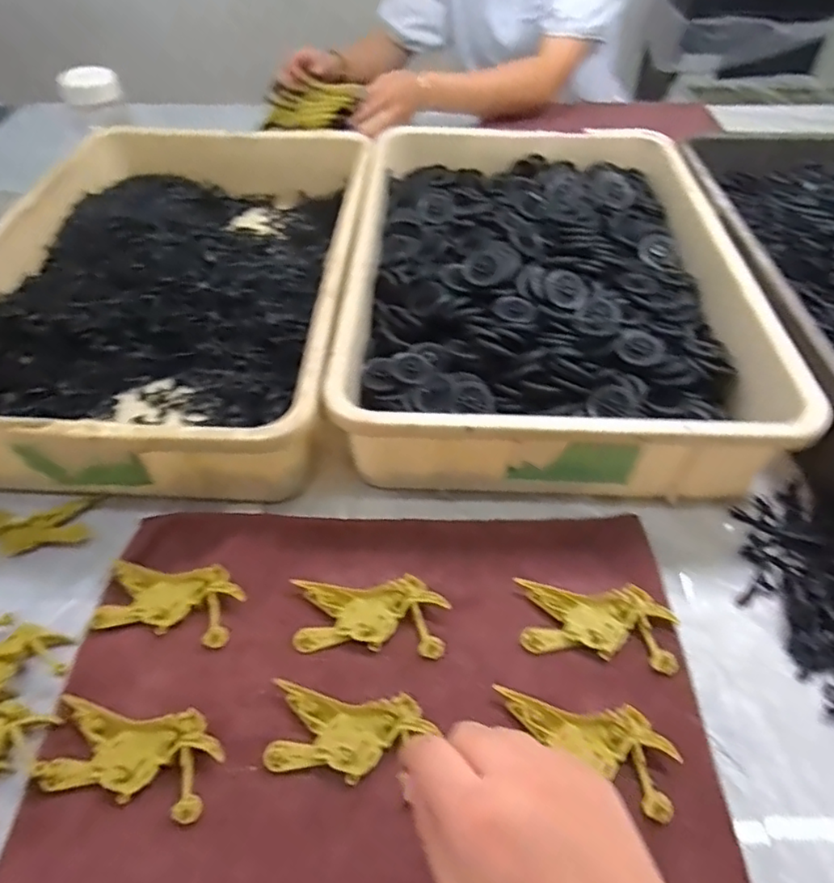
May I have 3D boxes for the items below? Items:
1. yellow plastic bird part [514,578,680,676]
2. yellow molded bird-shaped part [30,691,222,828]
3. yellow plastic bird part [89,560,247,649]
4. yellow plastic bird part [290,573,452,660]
[{"bbox_3d":[0.122,0.123,0.404,0.100,0.006,0.051,7,49,7],"label":"yellow plastic bird part"},{"bbox_3d":[-0.169,0.186,0.353,0.104,0.011,0.052,8,49,8],"label":"yellow molded bird-shaped part"},{"bbox_3d":[-0.175,0.112,0.418,0.101,0.013,0.051,7,49,7],"label":"yellow plastic bird part"},{"bbox_3d":[-0.031,0.119,0.408,0.101,0.007,0.052,2,49,3],"label":"yellow plastic bird part"}]

